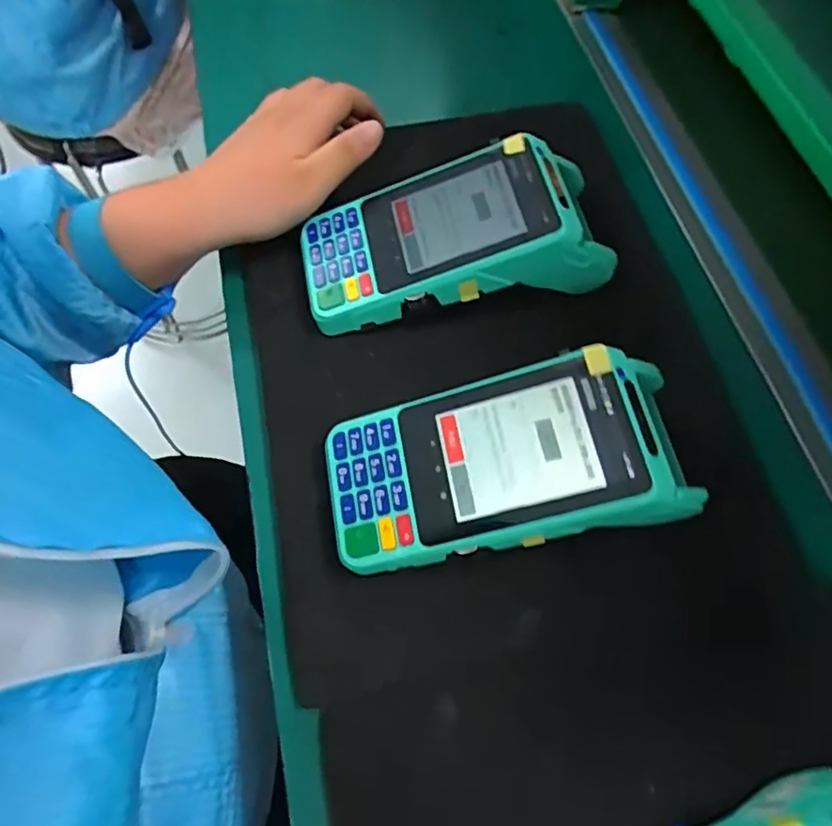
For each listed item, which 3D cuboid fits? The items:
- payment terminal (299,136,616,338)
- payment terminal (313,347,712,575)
[{"bbox_3d":[0.020,-0.097,0.337,0.164,0.065,0.071,-9,65,-5],"label":"payment terminal"},{"bbox_3d":[0.040,0.025,0.278,0.161,0.059,0.079,-9,65,-5],"label":"payment terminal"}]

